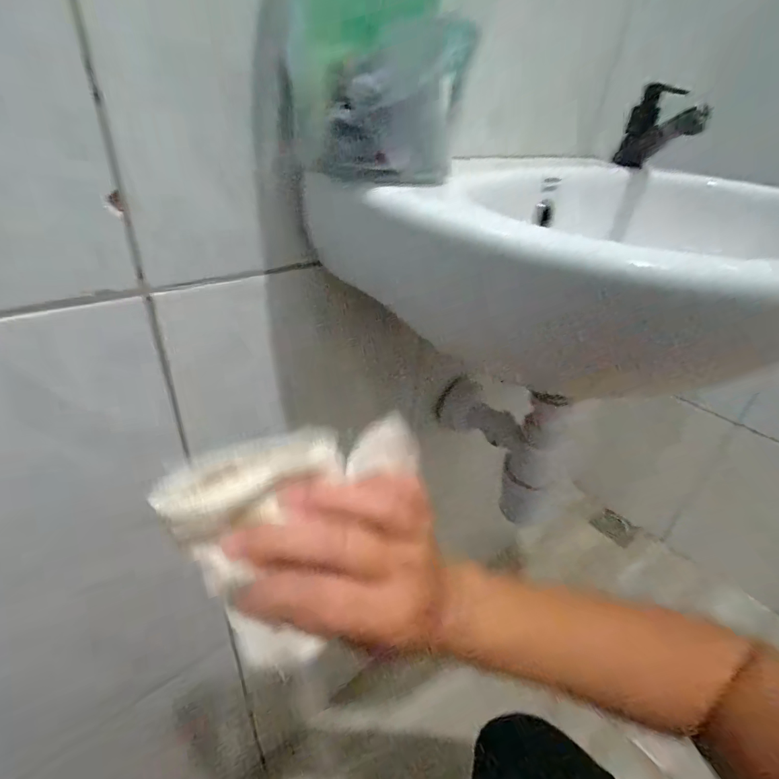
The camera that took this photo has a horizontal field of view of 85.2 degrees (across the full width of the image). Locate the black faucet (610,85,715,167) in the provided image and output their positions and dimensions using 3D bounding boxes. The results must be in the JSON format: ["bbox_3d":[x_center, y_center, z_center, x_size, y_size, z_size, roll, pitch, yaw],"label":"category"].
[{"bbox_3d":[0.249,-0.243,0.393,0.037,0.066,0.119,10,33,8],"label":"black faucet"}]

